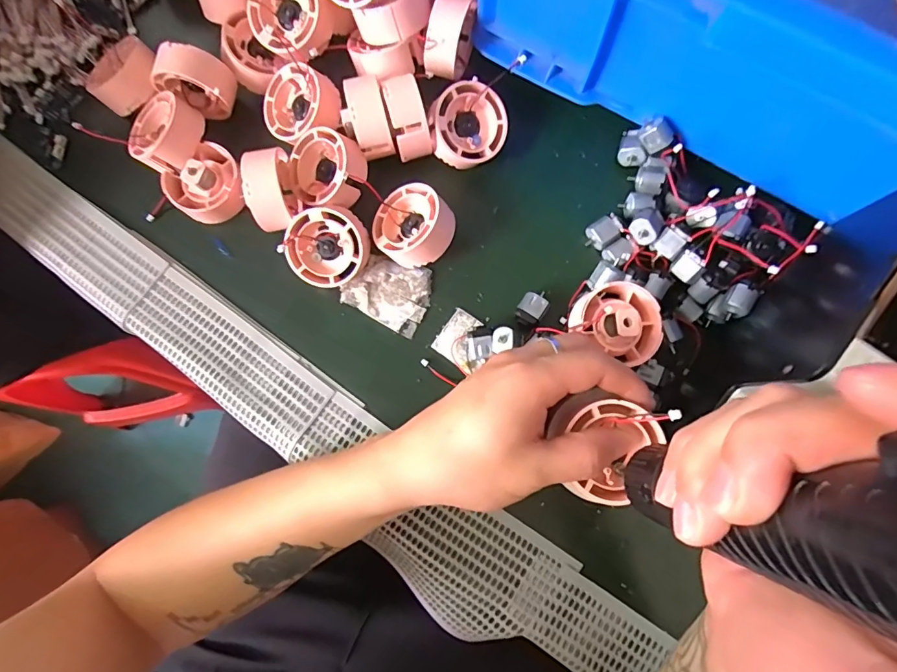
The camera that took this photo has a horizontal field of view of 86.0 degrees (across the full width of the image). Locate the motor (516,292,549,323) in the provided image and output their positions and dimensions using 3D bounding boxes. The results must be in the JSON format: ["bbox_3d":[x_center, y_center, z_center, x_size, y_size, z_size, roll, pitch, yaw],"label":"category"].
[{"bbox_3d":[0.059,-0.019,0.346,0.018,0.017,0.024,33,81,7],"label":"motor"}]

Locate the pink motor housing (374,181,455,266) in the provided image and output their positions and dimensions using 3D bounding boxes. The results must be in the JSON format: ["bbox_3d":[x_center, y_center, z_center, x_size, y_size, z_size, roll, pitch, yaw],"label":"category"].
[{"bbox_3d":[-0.025,-0.078,0.342,0.053,0.025,0.053,-51,56,6],"label":"pink motor housing"}]

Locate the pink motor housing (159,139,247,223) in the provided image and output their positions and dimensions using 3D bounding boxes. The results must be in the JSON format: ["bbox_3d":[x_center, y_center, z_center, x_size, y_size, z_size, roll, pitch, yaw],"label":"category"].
[{"bbox_3d":[-0.178,-0.112,0.353,0.048,0.027,0.052,0,79,1],"label":"pink motor housing"}]

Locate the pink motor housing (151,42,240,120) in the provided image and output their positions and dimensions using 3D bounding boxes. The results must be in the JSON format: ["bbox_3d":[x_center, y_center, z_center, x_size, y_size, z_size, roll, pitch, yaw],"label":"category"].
[{"bbox_3d":[-0.185,-0.186,0.350,0.048,0.052,0.028,13,79,3],"label":"pink motor housing"}]

